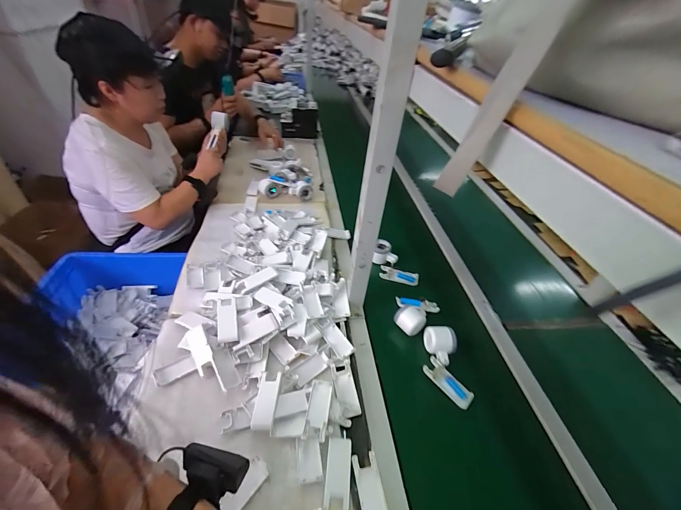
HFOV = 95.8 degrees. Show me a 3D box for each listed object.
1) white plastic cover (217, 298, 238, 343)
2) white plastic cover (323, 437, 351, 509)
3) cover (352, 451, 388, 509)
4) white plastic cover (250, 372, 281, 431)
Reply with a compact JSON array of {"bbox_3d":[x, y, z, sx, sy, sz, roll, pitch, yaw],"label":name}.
[{"bbox_3d":[-0.237,0.134,0.645,0.039,0.013,0.102,-11,53,-10],"label":"white plastic cover"},{"bbox_3d":[-0.004,0.345,0.490,0.039,0.006,0.097,6,40,0],"label":"white plastic cover"},{"bbox_3d":[0.048,0.372,0.480,0.040,0.007,0.107,-5,41,-13],"label":"cover"},{"bbox_3d":[-0.134,0.261,0.557,0.039,0.021,0.096,5,40,-2],"label":"white plastic cover"}]

